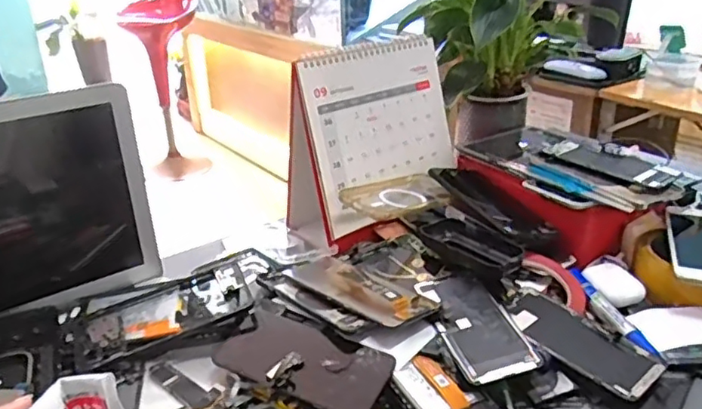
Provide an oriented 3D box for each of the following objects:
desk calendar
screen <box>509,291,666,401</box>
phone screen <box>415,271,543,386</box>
[{"bbox_3d":[0.024,-0.076,0.736,0.215,0.217,0.110,-21,32,-34],"label":"desk calendar"},{"bbox_3d":[0.201,0.120,0.533,0.063,0.005,0.134,-21,36,-36],"label":"screen"},{"bbox_3d":[0.111,0.106,0.548,0.069,0.007,0.139,-13,31,-13],"label":"phone screen"}]

